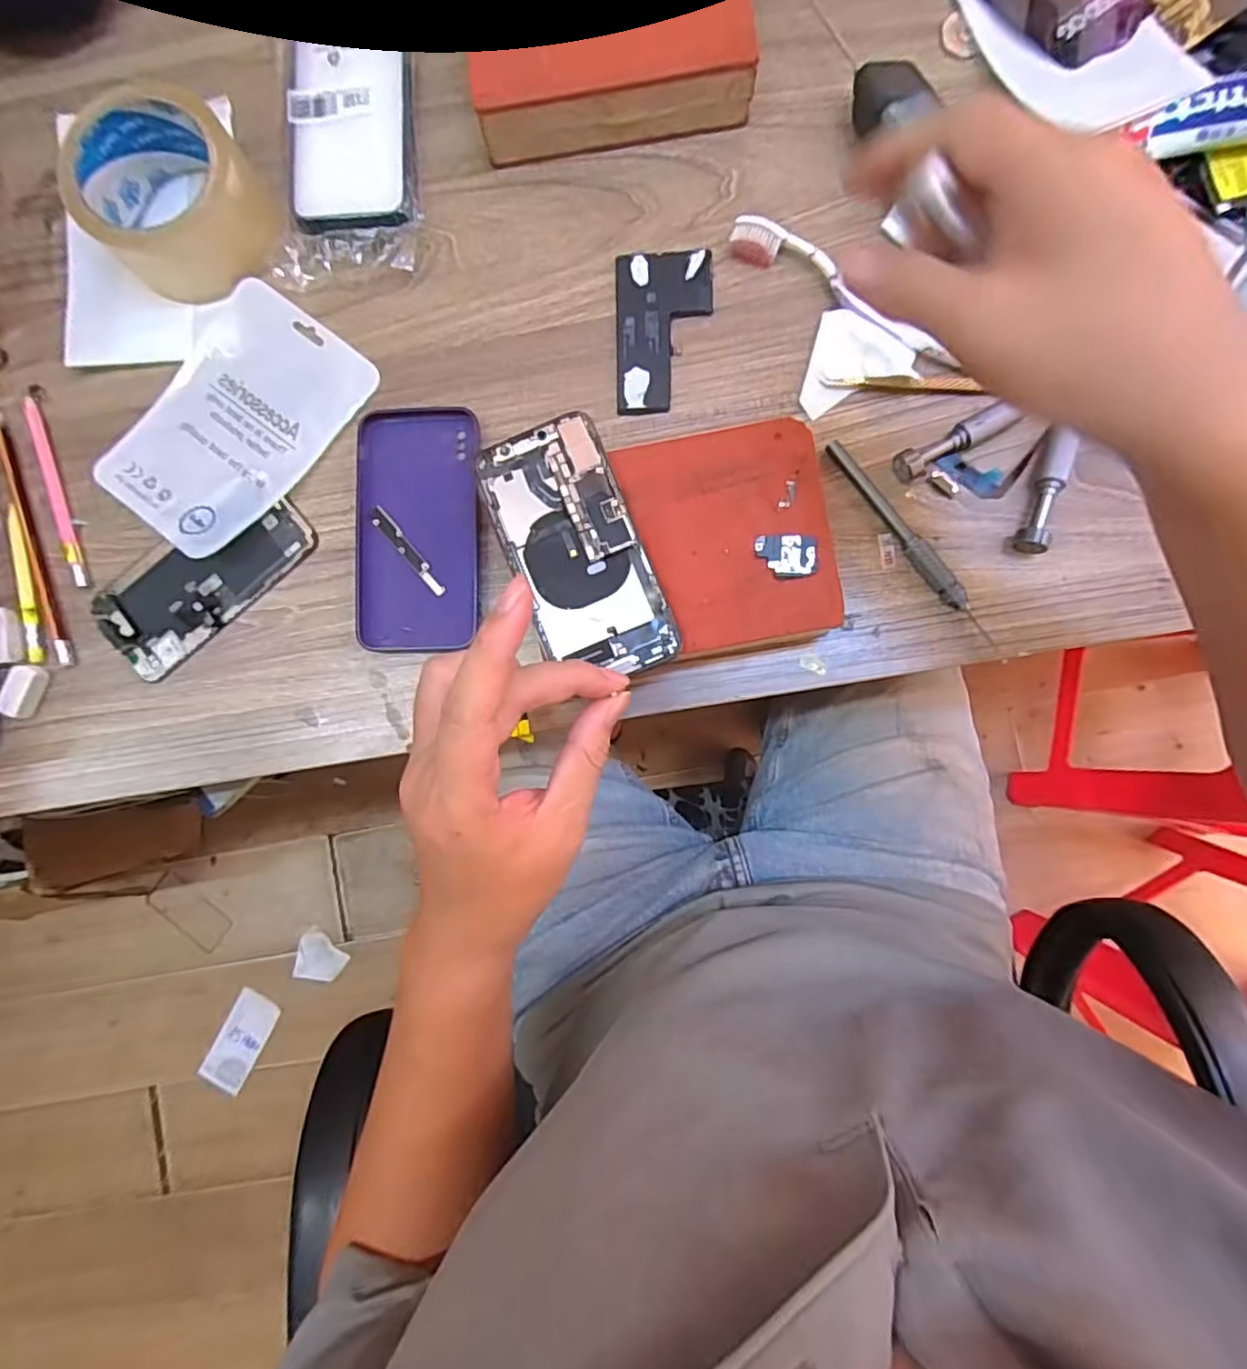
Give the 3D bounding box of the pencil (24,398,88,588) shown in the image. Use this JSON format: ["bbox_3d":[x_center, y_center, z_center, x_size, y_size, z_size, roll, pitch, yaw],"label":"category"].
[{"bbox_3d":[-0.353,-0.118,0.399,0.011,0.004,0.123,-18,87,3],"label":"pencil"}]

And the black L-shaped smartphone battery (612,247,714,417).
[{"bbox_3d":[0.024,-0.211,0.385,0.057,0.006,0.096,-1,88,3],"label":"black L-shaped smartphone battery"}]

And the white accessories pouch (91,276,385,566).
[{"bbox_3d":[-0.237,-0.161,0.390,0.107,0.018,0.159,40,91,4],"label":"white accessories pouch"}]

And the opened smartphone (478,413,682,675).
[{"bbox_3d":[-0.025,-0.070,0.340,0.068,0.007,0.137,-22,87,3],"label":"opened smartphone"}]

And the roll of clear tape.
[{"bbox_3d":[-0.265,-0.291,0.377,0.090,0.050,0.099,0,88,3],"label":"roll of clear tape"}]

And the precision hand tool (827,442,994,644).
[{"bbox_3d":[0.163,-0.082,0.368,0.012,0.013,0.140,-36,87,2],"label":"precision hand tool"}]

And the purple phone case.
[{"bbox_3d":[-0.122,-0.094,0.384,0.072,0.010,0.146,-2,88,3],"label":"purple phone case"}]

